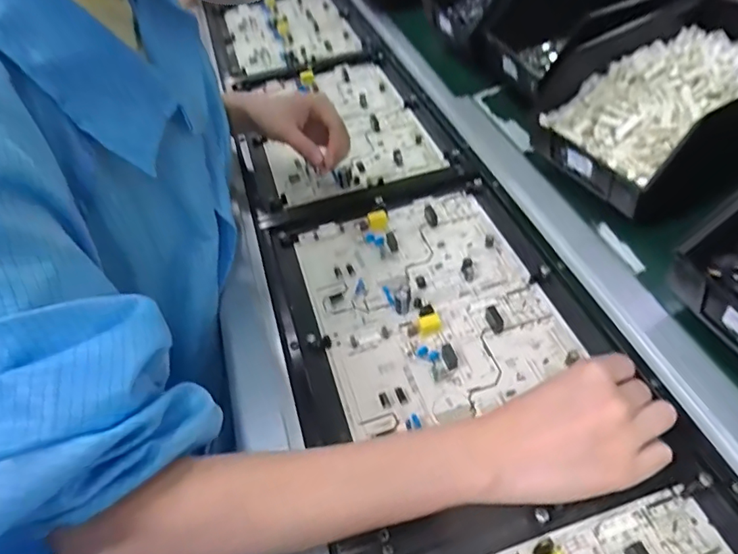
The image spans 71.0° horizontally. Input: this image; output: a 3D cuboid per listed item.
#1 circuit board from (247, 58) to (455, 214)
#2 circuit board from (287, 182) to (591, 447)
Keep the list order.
[{"bbox_3d":[-0.041,-0.200,0.680,0.195,0.018,0.284,-16,49,-8],"label":"circuit board"},{"bbox_3d":[0.051,0.013,0.473,0.196,0.016,0.239,-16,49,-8],"label":"circuit board"}]

